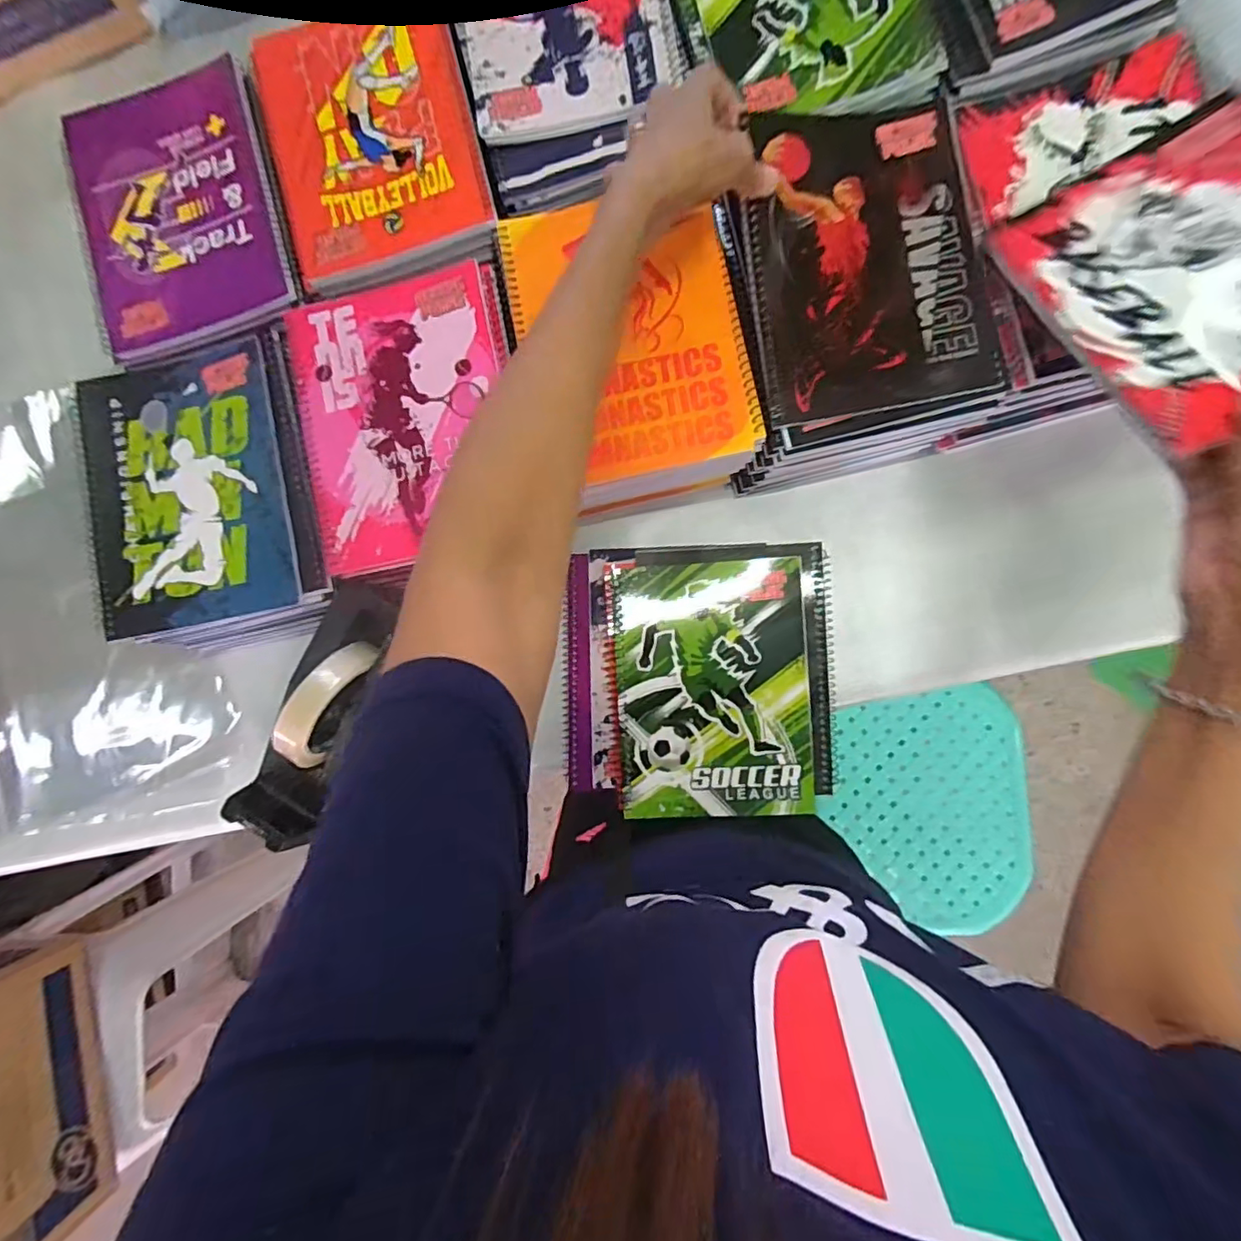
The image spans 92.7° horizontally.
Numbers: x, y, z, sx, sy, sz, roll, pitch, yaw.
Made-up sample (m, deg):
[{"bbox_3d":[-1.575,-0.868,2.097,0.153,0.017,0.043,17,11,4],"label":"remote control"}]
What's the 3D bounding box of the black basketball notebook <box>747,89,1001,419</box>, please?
[{"bbox_3d":[0.161,-0.238,0.390,0.147,0.014,0.189,-10,92,2],"label":"black basketball notebook"}]

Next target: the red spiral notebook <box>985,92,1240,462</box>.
[{"bbox_3d":[0.325,-0.200,0.329,0.142,0.015,0.186,-27,64,20],"label":"red spiral notebook"}]

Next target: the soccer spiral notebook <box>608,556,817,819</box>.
[{"bbox_3d":[0.072,0.054,0.473,0.152,0.007,0.200,-3,88,5],"label":"soccer spiral notebook"}]

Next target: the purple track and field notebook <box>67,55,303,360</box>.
[{"bbox_3d":[-0.340,-0.310,0.453,0.156,0.014,0.197,-14,88,4],"label":"purple track and field notebook"}]

